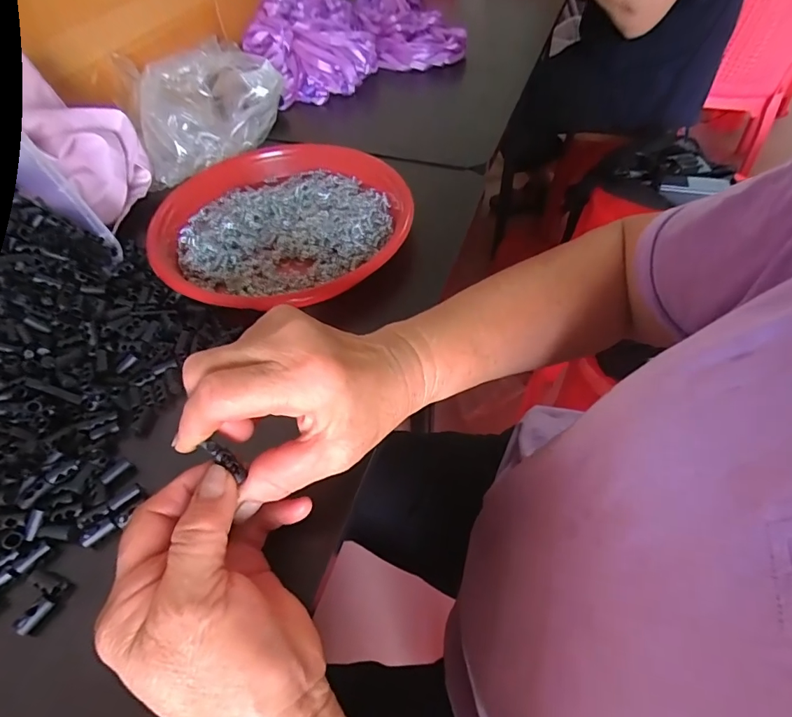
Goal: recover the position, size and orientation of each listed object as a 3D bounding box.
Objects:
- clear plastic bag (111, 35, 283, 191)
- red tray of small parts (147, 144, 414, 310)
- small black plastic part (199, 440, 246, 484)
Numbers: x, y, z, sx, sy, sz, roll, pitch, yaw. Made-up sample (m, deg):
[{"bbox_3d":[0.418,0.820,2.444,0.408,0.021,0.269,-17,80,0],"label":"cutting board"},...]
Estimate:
[{"bbox_3d":[-0.202,-0.266,0.480,0.104,0.081,0.170,18,56,16],"label":"clear plastic bag"},{"bbox_3d":[-0.104,-0.136,0.424,0.228,0.038,0.230,-3,53,0],"label":"red tray of small parts"},{"bbox_3d":[-0.084,0.050,0.223,0.024,0.004,0.007,44,60,-8],"label":"small black plastic part"}]

